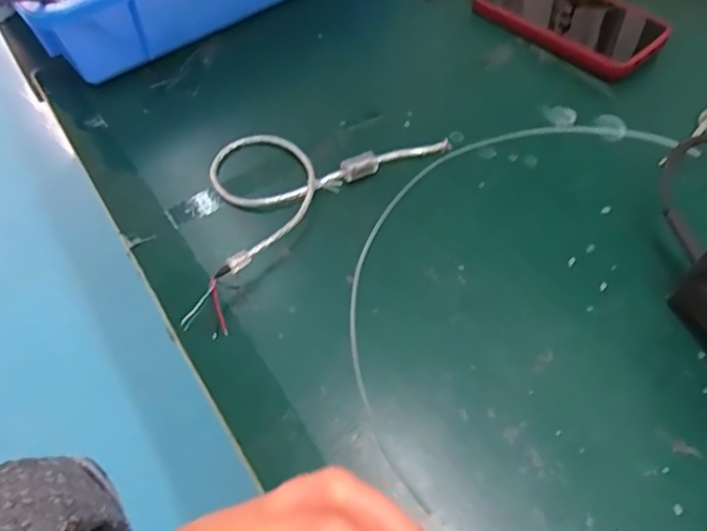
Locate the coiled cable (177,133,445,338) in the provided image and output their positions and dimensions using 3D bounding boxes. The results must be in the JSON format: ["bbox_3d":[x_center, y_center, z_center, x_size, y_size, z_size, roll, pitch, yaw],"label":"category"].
[{"bbox_3d":[-0.055,-0.059,0.417,0.124,0.022,0.231,38,67,25],"label":"coiled cable"}]

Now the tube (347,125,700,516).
[{"bbox_3d":[0.092,-0.017,0.388,0.148,0.004,0.331,34,65,23],"label":"tube"}]

